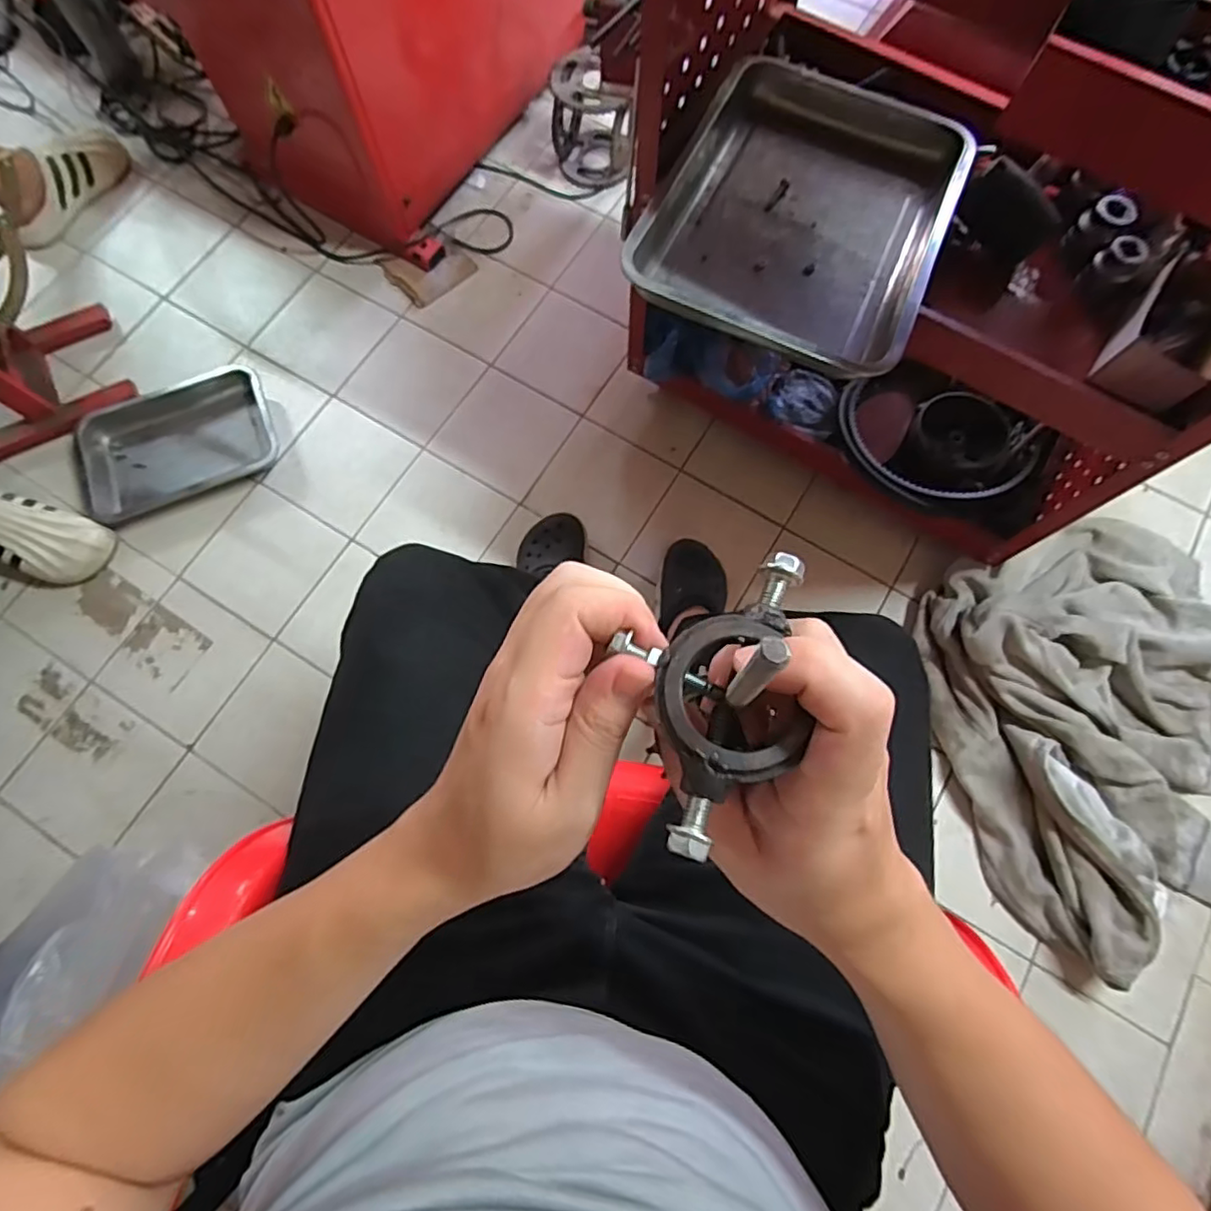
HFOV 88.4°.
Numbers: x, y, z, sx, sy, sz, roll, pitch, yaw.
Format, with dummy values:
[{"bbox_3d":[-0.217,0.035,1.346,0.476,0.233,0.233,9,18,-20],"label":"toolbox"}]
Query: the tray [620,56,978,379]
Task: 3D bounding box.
[{"bbox_3d":[0.210,-0.417,0.669,0.284,0.073,0.355,23,75,5],"label":"tray"}]

